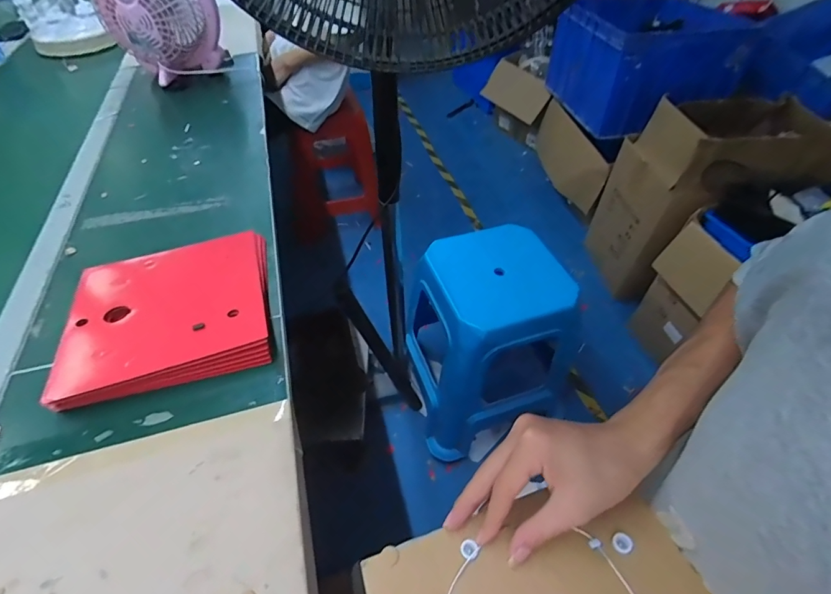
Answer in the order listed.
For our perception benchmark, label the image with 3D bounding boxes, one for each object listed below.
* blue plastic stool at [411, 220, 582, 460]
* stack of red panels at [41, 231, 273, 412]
[{"bbox_3d":[0.167,0.127,1.060,0.347,0.469,0.347,-19,51,-16],"label":"blue plastic stool"},{"bbox_3d":[-0.299,0.011,0.512,0.225,0.029,0.218,-14,49,-10],"label":"stack of red panels"}]

